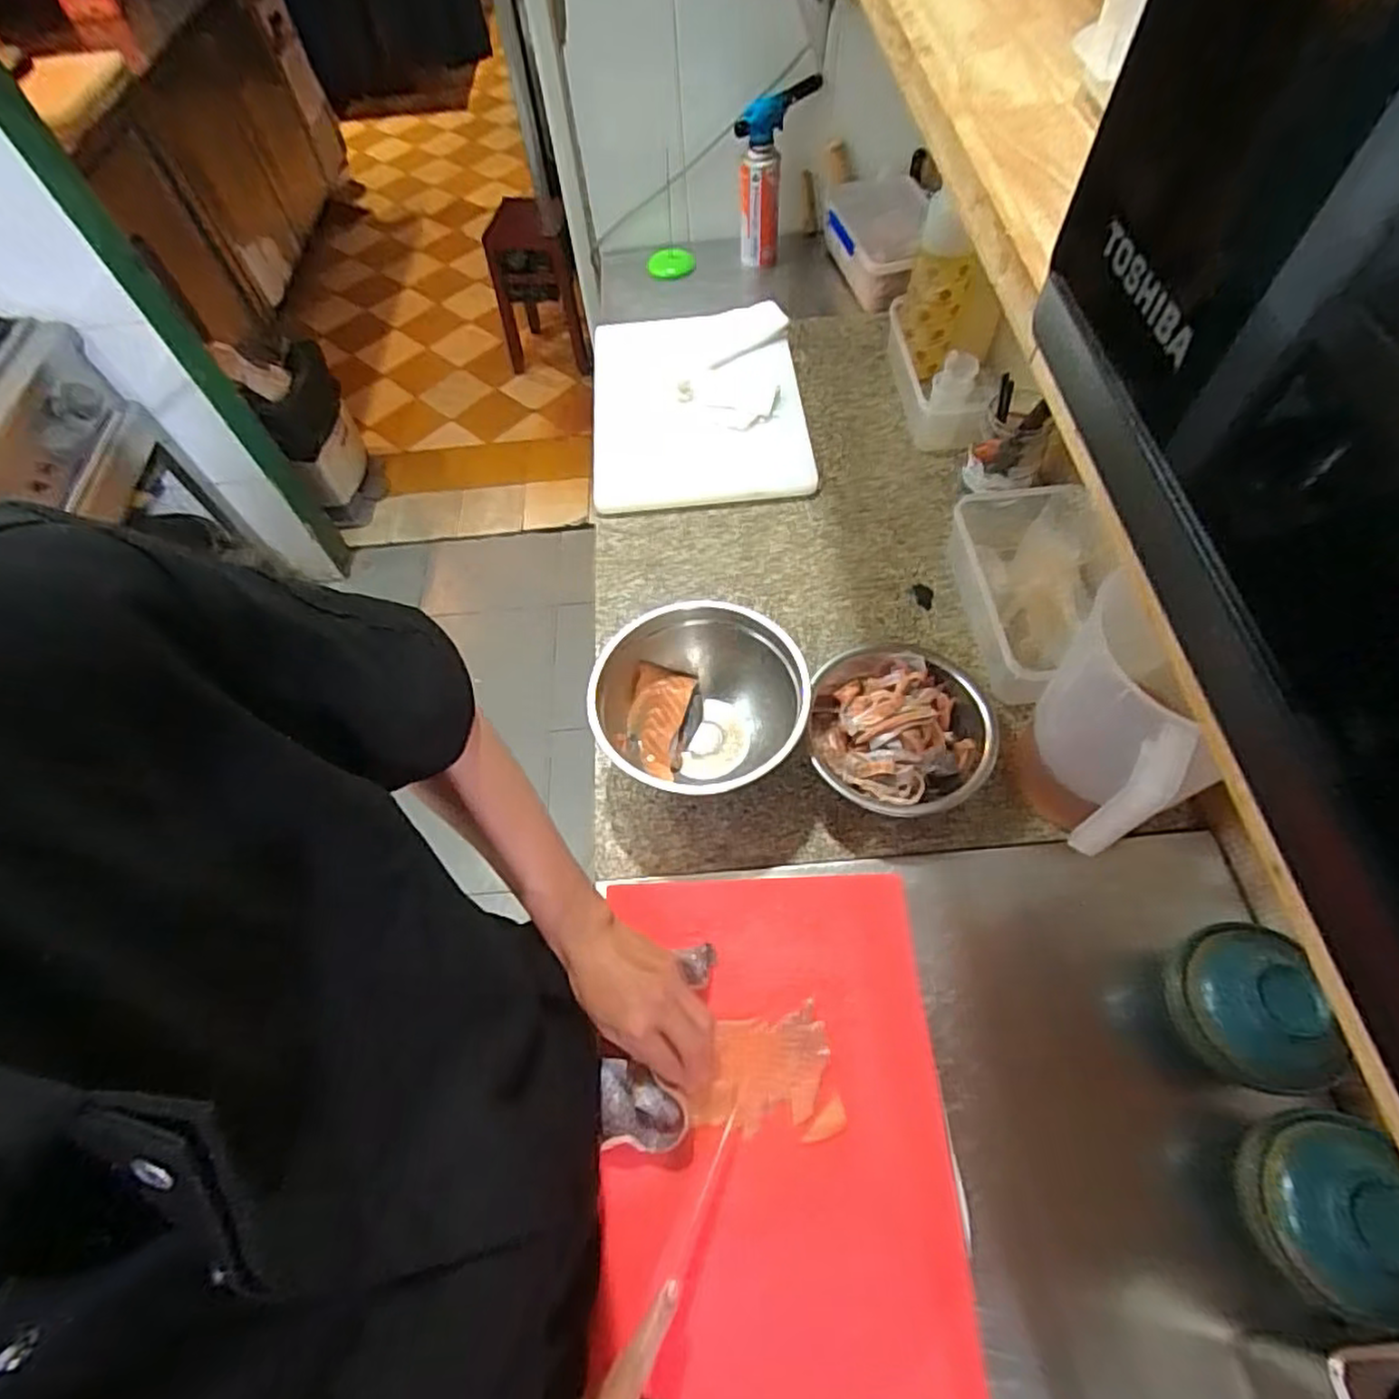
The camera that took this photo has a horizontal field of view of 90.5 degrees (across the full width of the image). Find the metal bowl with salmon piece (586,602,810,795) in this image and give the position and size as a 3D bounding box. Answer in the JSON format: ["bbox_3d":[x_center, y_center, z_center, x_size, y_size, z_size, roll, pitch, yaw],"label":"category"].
[{"bbox_3d":[0.003,0.015,0.720,0.204,0.112,0.197,-2,60,3],"label":"metal bowl with salmon piece"}]

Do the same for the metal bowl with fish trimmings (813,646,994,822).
[{"bbox_3d":[0.205,0.033,0.708,0.176,0.081,0.184,-2,60,3],"label":"metal bowl with fish trimmings"}]

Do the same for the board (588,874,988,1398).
[{"bbox_3d":[0.059,0.333,0.558,0.266,0.029,0.376,-3,60,2],"label":"board"}]

